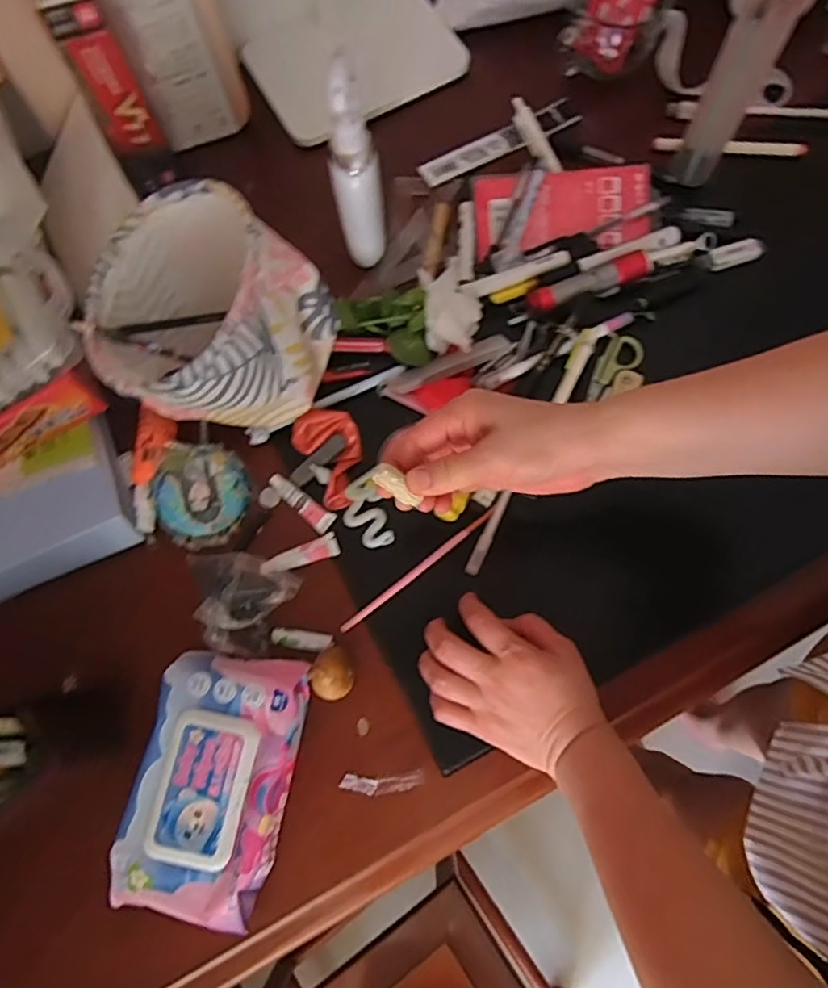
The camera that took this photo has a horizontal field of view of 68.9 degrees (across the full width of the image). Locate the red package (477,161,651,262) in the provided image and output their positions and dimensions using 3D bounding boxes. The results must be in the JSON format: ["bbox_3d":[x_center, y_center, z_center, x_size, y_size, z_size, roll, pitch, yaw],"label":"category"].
[{"bbox_3d":[0.141,-0.270,0.577,0.162,0.014,0.071,-5,100,2],"label":"red package"}]

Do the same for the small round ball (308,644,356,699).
[{"bbox_3d":[-0.062,0.139,0.470,0.034,0.034,0.037,-1,74,2],"label":"small round ball"}]

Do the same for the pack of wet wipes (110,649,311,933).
[{"bbox_3d":[-0.144,0.209,0.440,0.103,0.058,0.180,11,75,5],"label":"pack of wet wipes"}]

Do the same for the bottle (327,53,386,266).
[{"bbox_3d":[-0.049,-0.273,0.511,0.040,0.171,0.056,-10,74,-1],"label":"bottle"}]

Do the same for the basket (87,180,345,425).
[{"bbox_3d":[-0.160,-0.135,0.483,0.156,0.144,0.170,28,77,10],"label":"basket"}]

